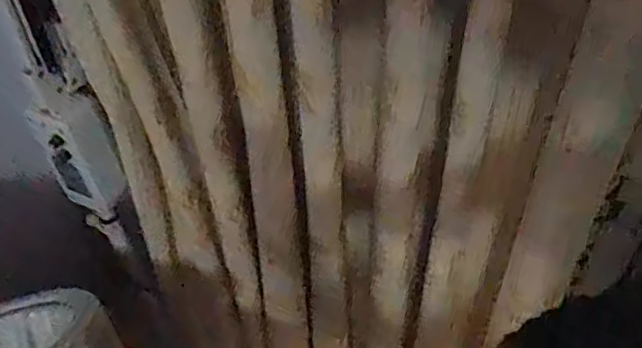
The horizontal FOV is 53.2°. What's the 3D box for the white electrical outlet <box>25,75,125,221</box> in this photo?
[{"bbox_3d":[-0.272,-0.026,0.718,0.077,0.190,0.024,-4,45,-2],"label":"white electrical outlet"}]

